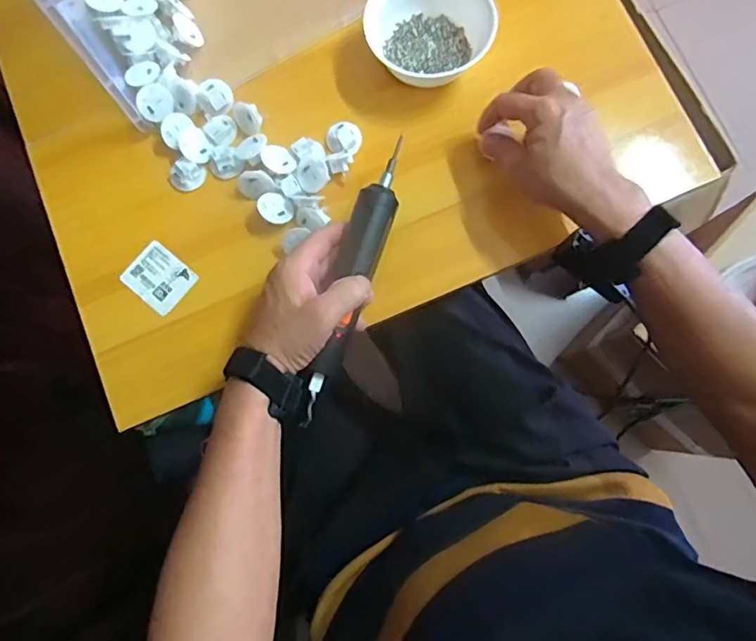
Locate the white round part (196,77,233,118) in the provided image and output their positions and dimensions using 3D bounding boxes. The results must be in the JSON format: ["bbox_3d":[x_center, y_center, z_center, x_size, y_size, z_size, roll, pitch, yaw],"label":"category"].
[{"bbox_3d":[-0.161,-0.220,0.526,0.033,0.015,0.036,0,80,0],"label":"white round part"}]

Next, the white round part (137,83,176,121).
[{"bbox_3d":[-0.214,-0.210,0.515,0.033,0.009,0.032,-10,101,-19],"label":"white round part"}]

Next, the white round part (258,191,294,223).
[{"bbox_3d":[-0.097,-0.105,0.509,0.033,0.016,0.030,42,72,-2],"label":"white round part"}]

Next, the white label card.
[{"bbox_3d":[-0.209,-0.041,0.513,0.060,0.004,0.050,40,77,4],"label":"white label card"}]

